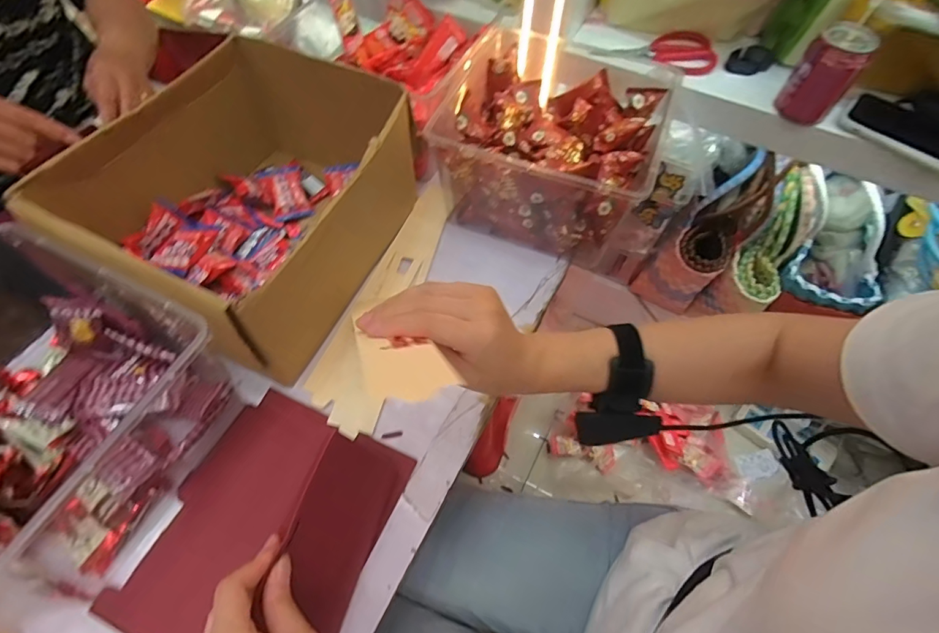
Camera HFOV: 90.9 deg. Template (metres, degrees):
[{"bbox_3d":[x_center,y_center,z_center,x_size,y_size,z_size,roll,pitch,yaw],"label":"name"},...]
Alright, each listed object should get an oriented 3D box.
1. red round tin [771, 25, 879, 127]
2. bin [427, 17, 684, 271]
[{"bbox_3d":[0.413,-0.283,0.541,0.059,0.091,0.051,32,63,16],"label":"red round tin"},{"bbox_3d":[0.096,-0.240,0.608,0.279,0.139,0.285,21,61,10],"label":"bin"}]

